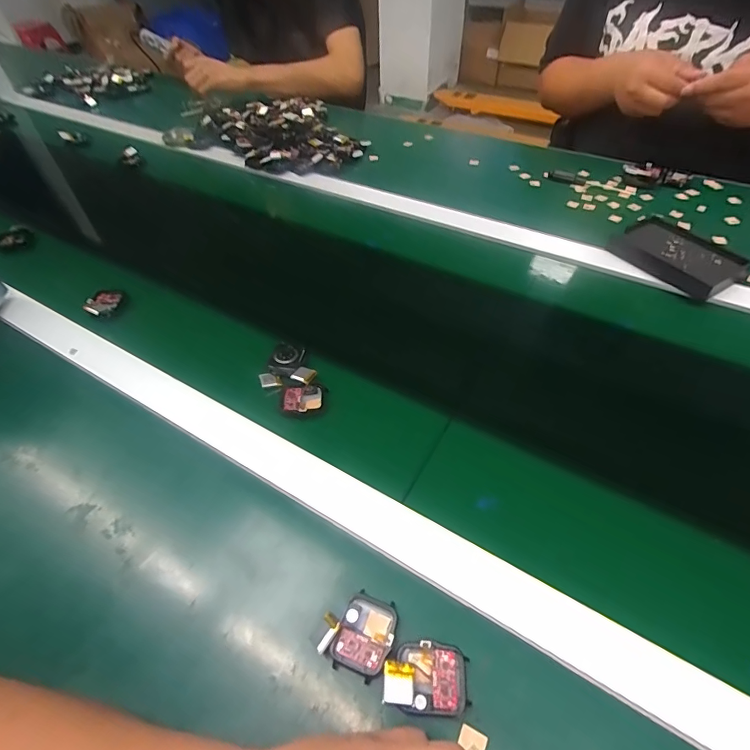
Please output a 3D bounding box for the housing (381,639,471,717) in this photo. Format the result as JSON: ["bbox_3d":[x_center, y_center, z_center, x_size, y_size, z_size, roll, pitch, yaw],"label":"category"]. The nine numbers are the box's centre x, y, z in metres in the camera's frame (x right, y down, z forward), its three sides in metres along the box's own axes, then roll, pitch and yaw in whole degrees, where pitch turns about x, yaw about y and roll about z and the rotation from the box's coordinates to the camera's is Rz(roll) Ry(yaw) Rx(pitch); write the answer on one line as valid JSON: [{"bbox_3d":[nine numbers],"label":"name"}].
[{"bbox_3d":[0.033,0.190,0.272,0.051,0.021,0.036,7,50,10],"label":"housing"}]

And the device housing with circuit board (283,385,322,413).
[{"bbox_3d":[-0.071,0.024,0.420,0.037,0.009,0.032,2,50,5],"label":"device housing with circuit board"}]

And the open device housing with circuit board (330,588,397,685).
[{"bbox_3d":[-0.006,0.173,0.289,0.036,0.012,0.046,15,52,16],"label":"open device housing with circuit board"}]

